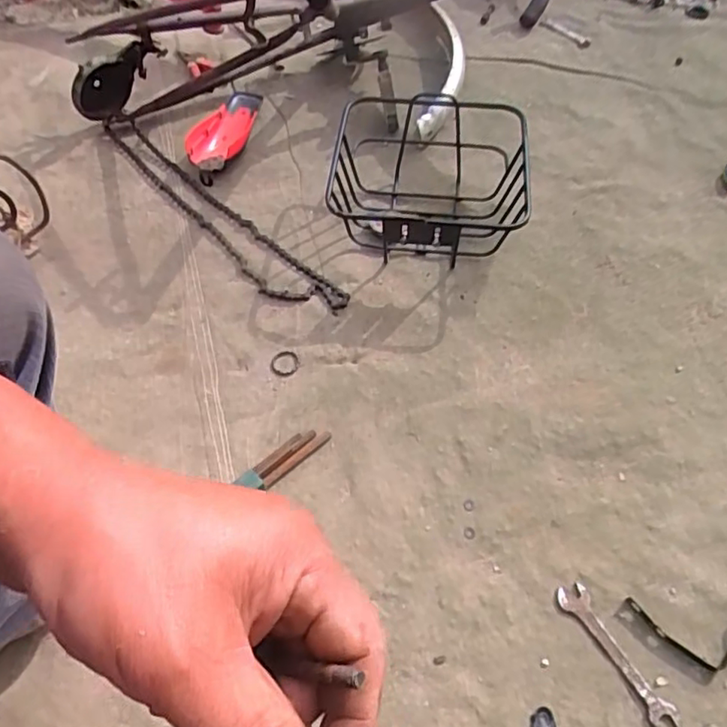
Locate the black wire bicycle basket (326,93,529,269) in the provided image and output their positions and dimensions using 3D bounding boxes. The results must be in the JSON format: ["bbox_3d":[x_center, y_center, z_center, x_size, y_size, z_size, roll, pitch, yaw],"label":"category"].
[{"bbox_3d":[0.089,-0.262,0.839,0.261,0.140,0.243,3,59,2],"label":"black wire bicycle basket"}]

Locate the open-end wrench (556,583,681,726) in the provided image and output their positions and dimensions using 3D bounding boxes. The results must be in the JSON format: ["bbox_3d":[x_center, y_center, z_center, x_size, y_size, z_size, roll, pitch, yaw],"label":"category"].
[{"bbox_3d":[0.253,0.292,0.602,0.032,0.004,0.150,-27,63,-15],"label":"open-end wrench"}]

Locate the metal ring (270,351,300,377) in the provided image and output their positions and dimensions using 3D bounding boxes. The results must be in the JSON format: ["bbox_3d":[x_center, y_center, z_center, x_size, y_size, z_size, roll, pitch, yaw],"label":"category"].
[{"bbox_3d":[-0.103,0.000,0.787,0.037,0.004,0.038,-5,59,-3],"label":"metal ring"}]

